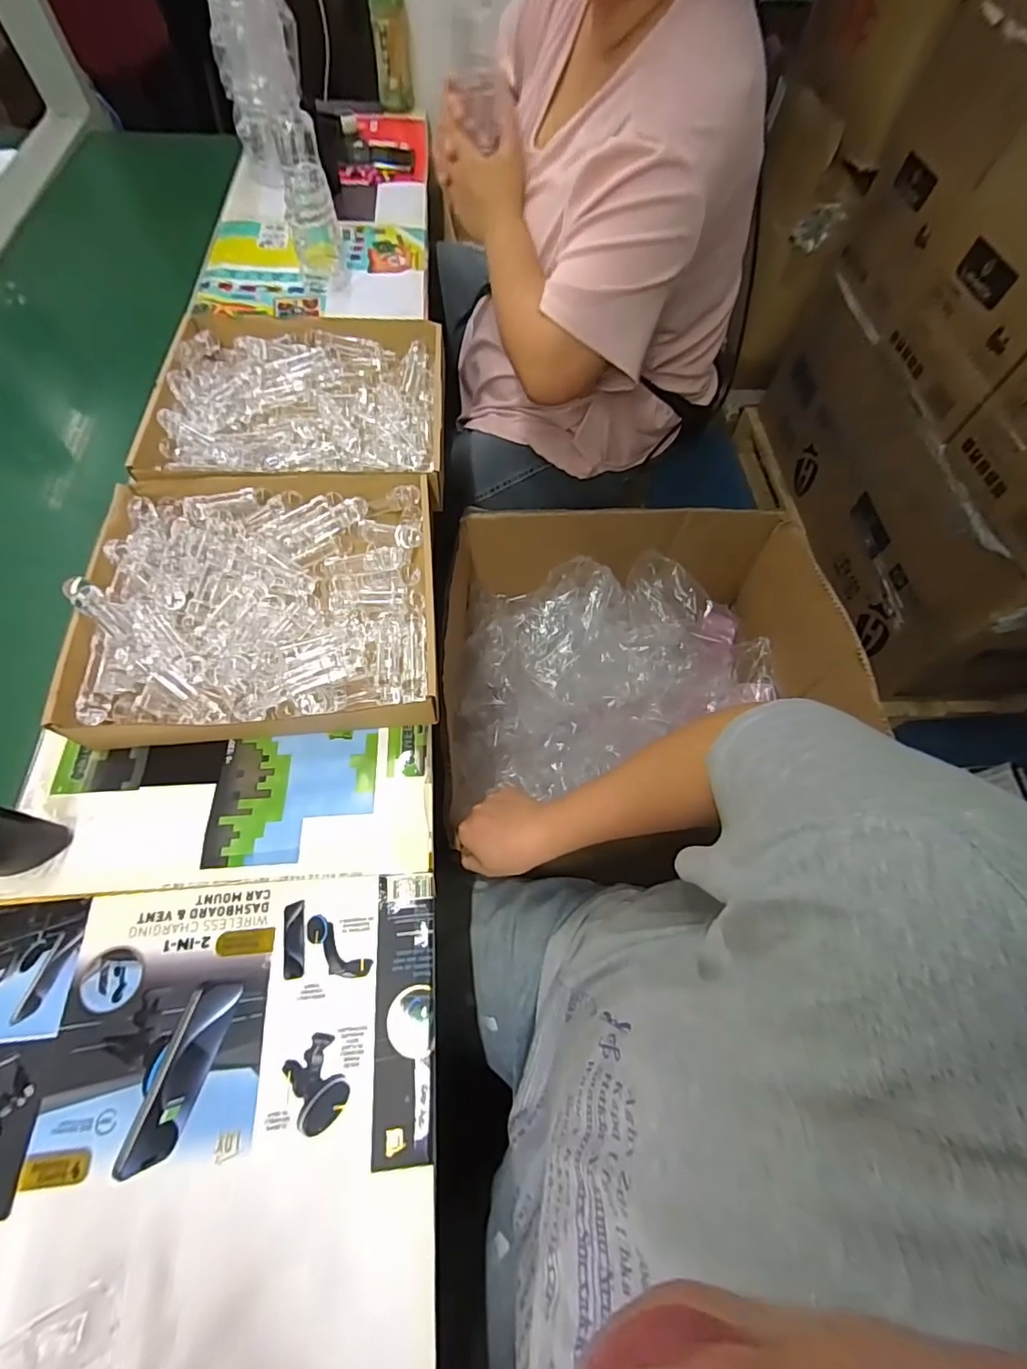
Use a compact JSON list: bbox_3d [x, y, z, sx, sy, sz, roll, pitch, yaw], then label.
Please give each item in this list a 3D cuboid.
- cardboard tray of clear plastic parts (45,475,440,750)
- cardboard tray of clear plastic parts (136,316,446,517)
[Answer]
[{"bbox_3d":[-0.228,-0.082,0.500,0.299,0.061,0.281,-4,63,-5],"label":"cardboard tray of clear plastic parts"},{"bbox_3d":[-0.239,-0.345,0.627,0.309,0.050,0.301,-1,63,-3],"label":"cardboard tray of clear plastic parts"}]

